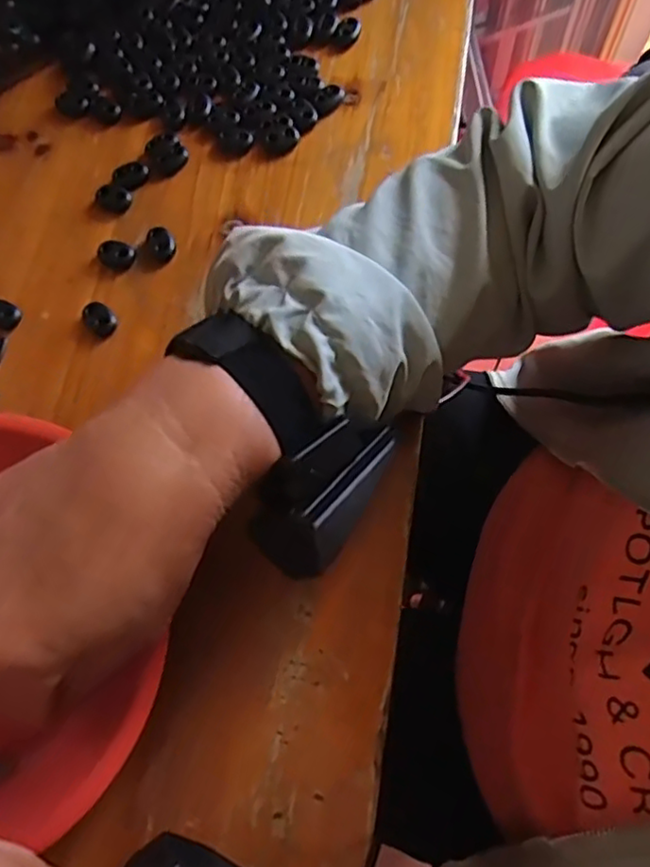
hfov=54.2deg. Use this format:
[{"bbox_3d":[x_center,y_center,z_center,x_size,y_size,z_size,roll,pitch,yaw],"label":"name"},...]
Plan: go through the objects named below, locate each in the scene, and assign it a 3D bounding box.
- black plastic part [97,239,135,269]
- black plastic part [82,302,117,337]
[{"bbox_3d":[-0.120,-0.103,0.364,0.022,0.005,0.015,19,73,9],"label":"black plastic part"},{"bbox_3d":[-0.125,-0.063,0.350,0.019,0.009,0.015,40,77,15],"label":"black plastic part"}]

